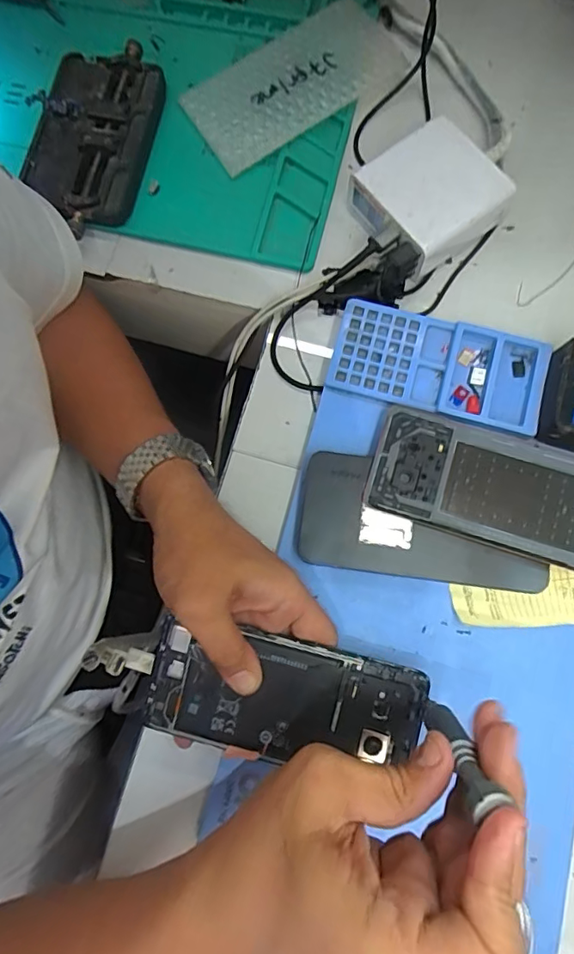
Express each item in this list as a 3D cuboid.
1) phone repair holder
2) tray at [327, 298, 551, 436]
[{"bbox_3d":[-0.160,-0.280,0.415,0.094,0.021,0.164,9,78,3],"label":"phone repair holder"},{"bbox_3d":[0.107,-0.078,0.368,0.146,0.026,0.069,15,78,4],"label":"tray"}]

